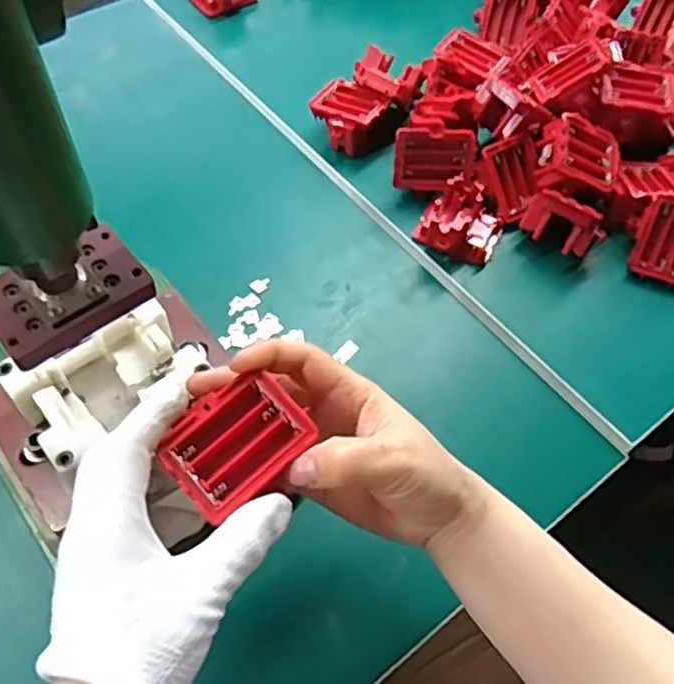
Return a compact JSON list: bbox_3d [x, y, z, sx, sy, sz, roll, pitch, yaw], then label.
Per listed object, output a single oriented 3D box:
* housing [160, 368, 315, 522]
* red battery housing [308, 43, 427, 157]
[{"bbox_3d":[-0.048,0.046,0.320,0.062,0.015,0.052,-38,67,-24],"label":"housing"},{"bbox_3d":[0.029,-0.218,0.619,0.104,0.055,0.068,-36,67,-23],"label":"red battery housing"}]

